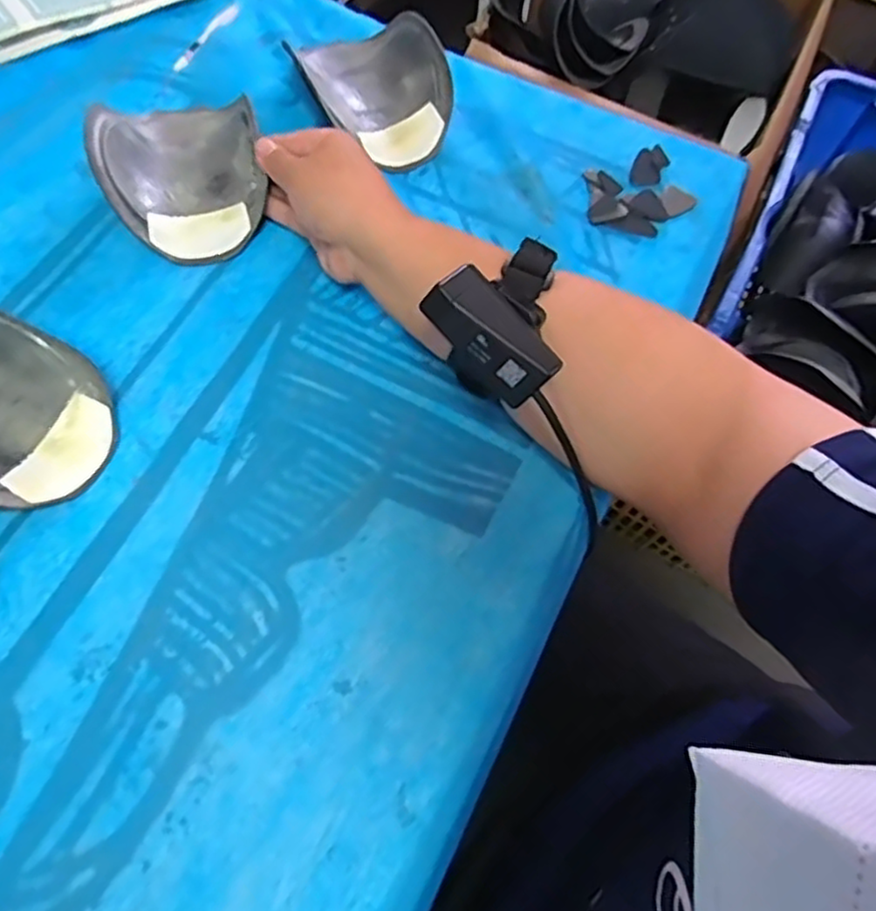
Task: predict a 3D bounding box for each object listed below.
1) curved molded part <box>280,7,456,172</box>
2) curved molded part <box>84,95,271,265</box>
[{"bbox_3d":[-0.050,-0.278,0.501,0.097,0.045,0.151,-18,65,-13],"label":"curved molded part"},{"bbox_3d":[-0.173,-0.199,0.459,0.102,0.042,0.143,-12,62,-9],"label":"curved molded part"}]

